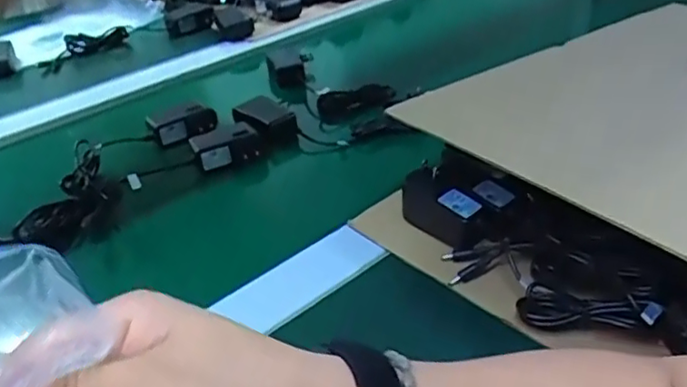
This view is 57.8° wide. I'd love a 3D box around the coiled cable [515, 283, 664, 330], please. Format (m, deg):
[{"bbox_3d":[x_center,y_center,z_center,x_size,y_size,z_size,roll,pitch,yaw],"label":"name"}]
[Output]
[{"bbox_3d":[0.164,0.077,0.422,0.089,0.021,0.025,-2,33,21],"label":"coiled cable"}]

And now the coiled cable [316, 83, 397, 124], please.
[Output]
[{"bbox_3d":[0.015,-0.112,0.767,0.093,0.035,0.040,-4,35,-4],"label":"coiled cable"}]

